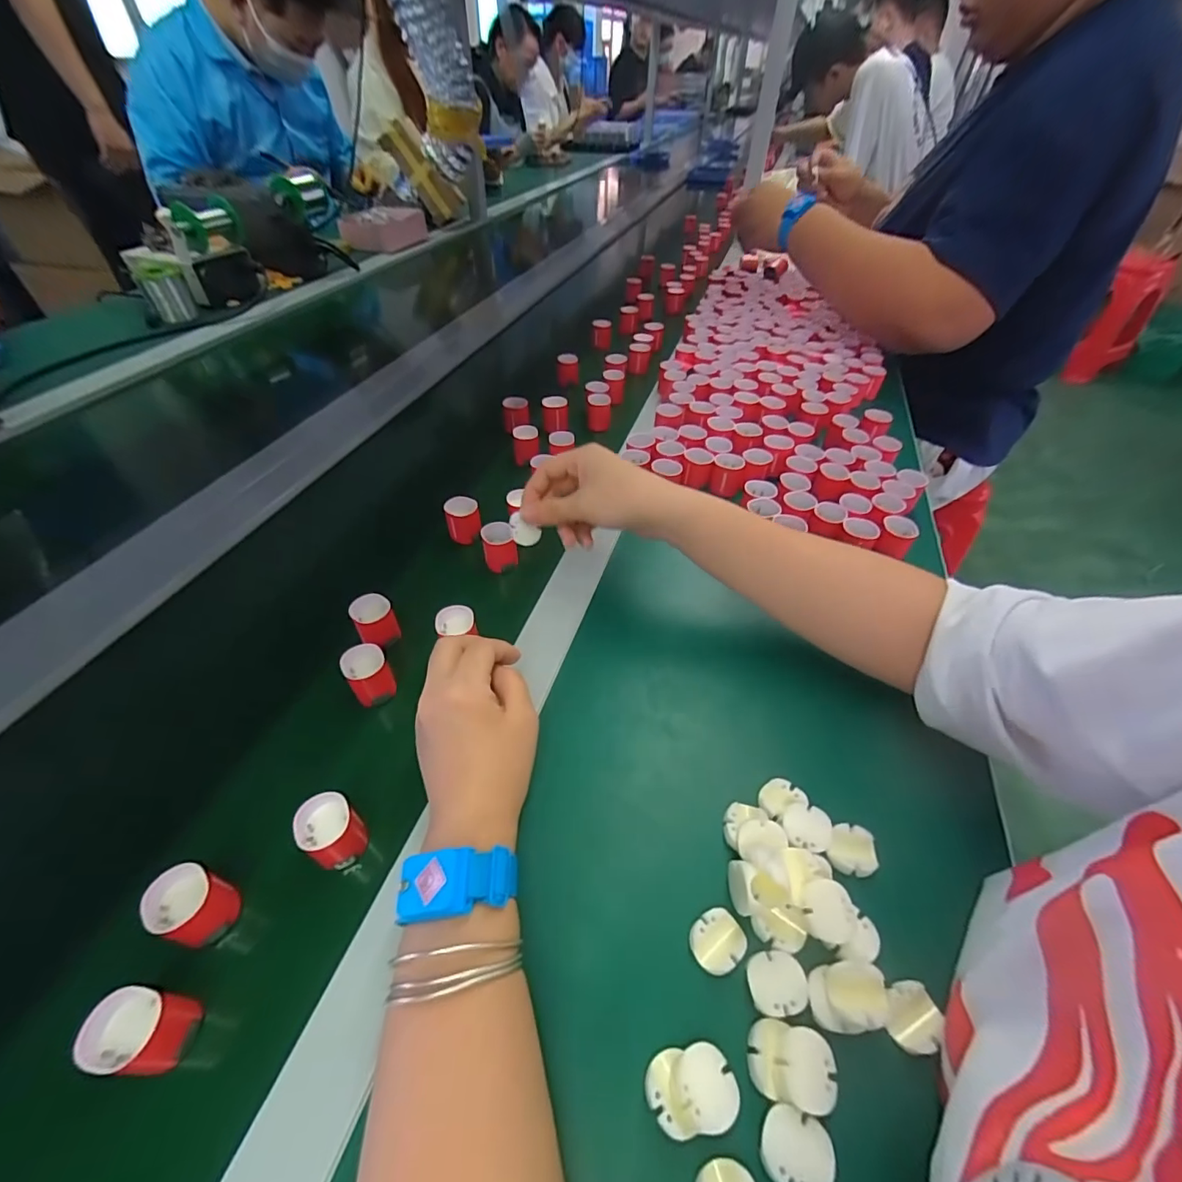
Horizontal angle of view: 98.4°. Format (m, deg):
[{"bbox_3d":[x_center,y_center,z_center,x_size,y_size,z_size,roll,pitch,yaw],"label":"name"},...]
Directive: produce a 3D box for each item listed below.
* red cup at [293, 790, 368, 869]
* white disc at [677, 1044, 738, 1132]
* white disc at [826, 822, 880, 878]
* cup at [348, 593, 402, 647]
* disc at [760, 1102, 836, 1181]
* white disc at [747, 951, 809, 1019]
[{"bbox_3d":[-0.147,0.136,0.290,0.029,0.033,0.030,0,46,0],"label":"red cup"},{"bbox_3d":[0.051,0.216,0.223,0.026,0.009,0.028,0,46,0],"label":"white disc"},{"bbox_3d":[0.149,0.148,0.292,0.027,0.004,0.026,0,46,0],"label":"white disc"},{"bbox_3d":[-0.165,0.025,0.395,0.029,0.037,0.029,0,46,0],"label":"cup"},{"bbox_3d":[0.085,0.229,0.209,0.027,0.004,0.025,0,46,0],"label":"disc"},{"bbox_3d":[0.091,0.191,0.249,0.027,0.004,0.025,0,46,0],"label":"white disc"}]

